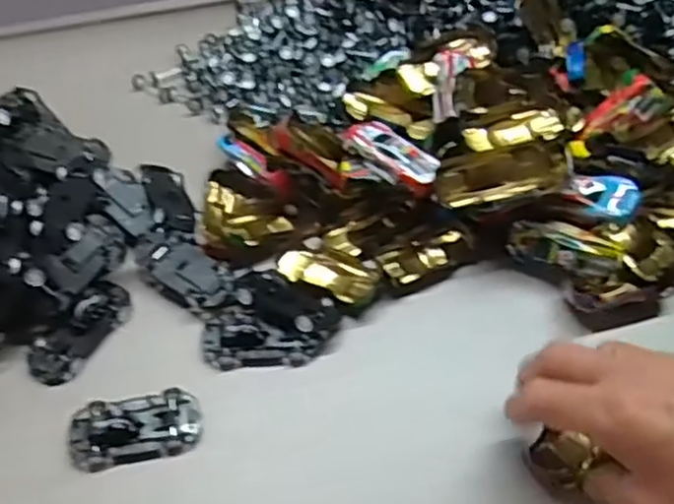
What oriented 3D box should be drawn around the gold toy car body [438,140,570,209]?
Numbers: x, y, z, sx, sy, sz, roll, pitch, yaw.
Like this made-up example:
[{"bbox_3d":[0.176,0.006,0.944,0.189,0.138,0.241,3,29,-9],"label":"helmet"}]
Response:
[{"bbox_3d":[0.095,-0.045,0.409,0.075,0.016,0.028,-14,51,22],"label":"gold toy car body"}]

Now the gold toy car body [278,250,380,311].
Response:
[{"bbox_3d":[-0.005,0.013,0.418,0.061,0.010,0.030,26,57,15],"label":"gold toy car body"}]

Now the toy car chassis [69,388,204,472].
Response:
[{"bbox_3d":[-0.102,0.089,0.359,0.063,0.015,0.033,-10,56,-9],"label":"toy car chassis"}]

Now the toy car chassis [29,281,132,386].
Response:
[{"bbox_3d":[-0.143,0.042,0.394,0.030,0.013,0.066,31,59,18],"label":"toy car chassis"}]

